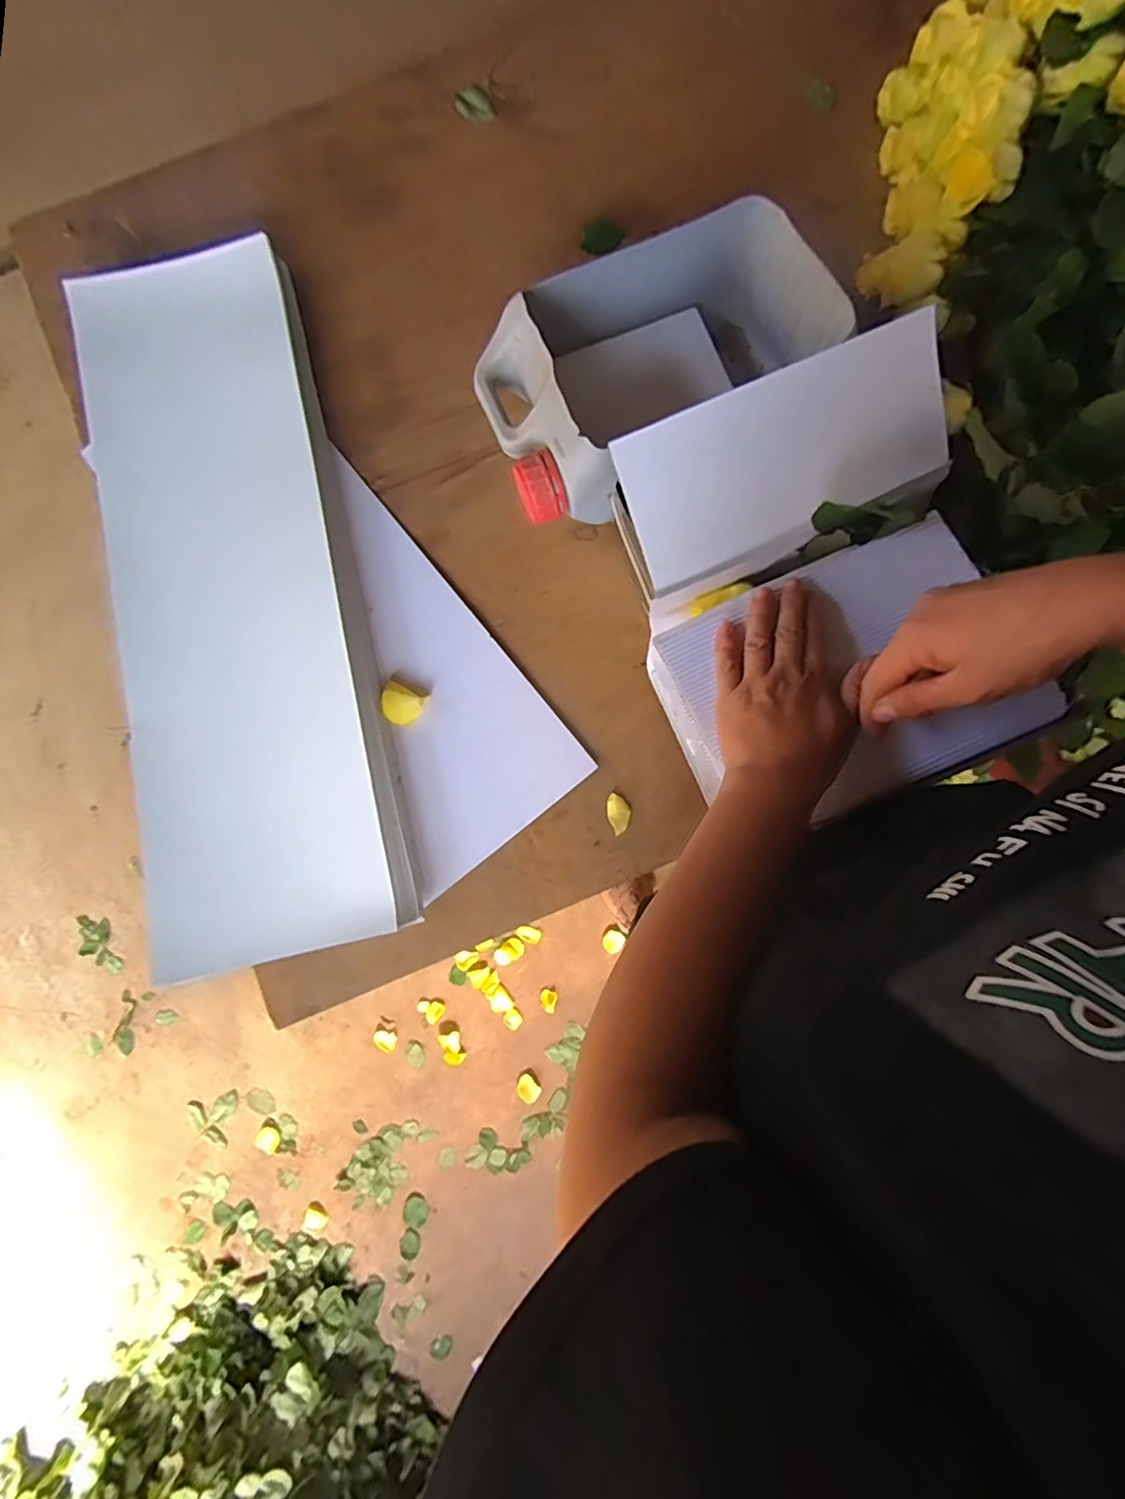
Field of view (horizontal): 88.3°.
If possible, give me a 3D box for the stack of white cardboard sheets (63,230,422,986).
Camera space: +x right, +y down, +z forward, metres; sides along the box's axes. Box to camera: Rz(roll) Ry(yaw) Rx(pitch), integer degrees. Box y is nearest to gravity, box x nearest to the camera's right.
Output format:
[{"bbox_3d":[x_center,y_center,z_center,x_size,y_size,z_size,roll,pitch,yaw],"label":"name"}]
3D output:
[{"bbox_3d":[-0.309,-0.155,0.537,0.229,0.057,0.683,-13,79,-3],"label":"stack of white cardboard sheets"}]

